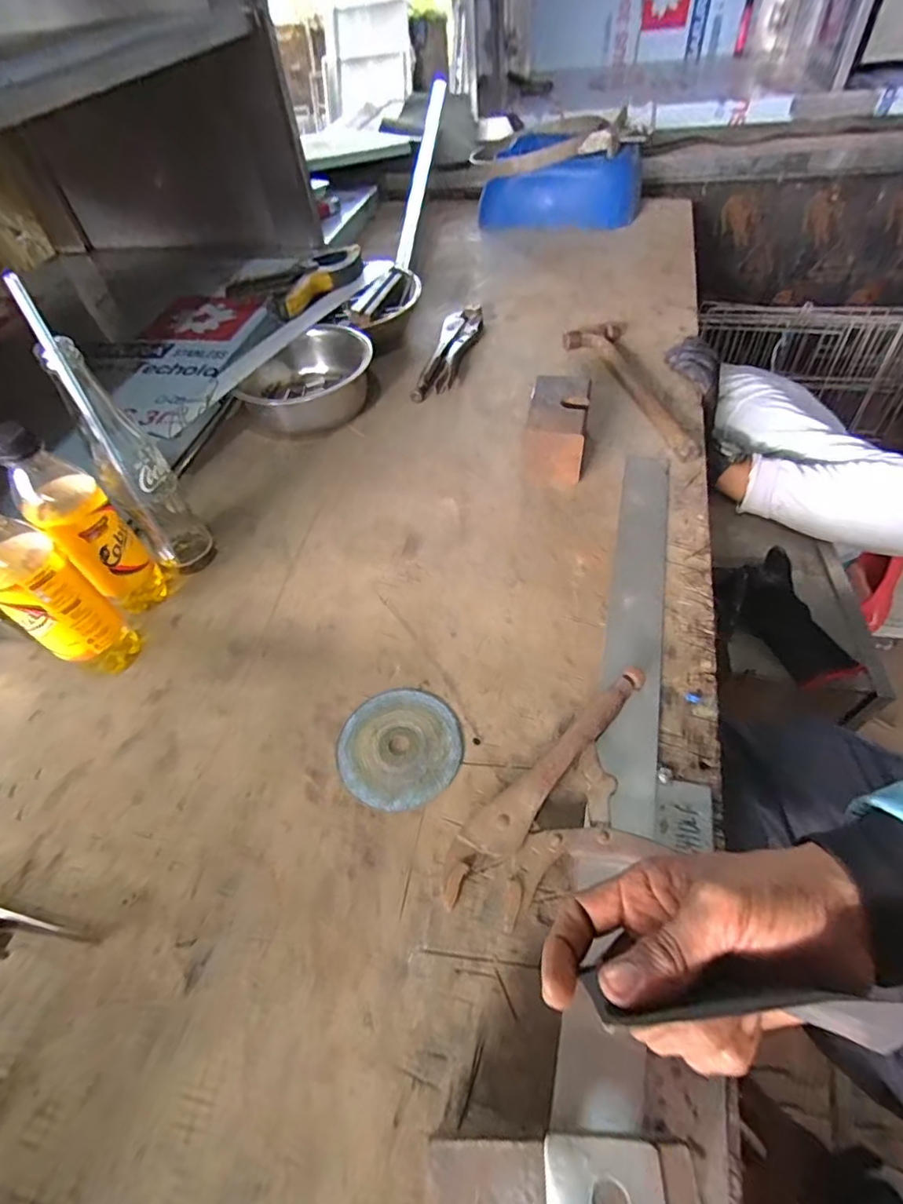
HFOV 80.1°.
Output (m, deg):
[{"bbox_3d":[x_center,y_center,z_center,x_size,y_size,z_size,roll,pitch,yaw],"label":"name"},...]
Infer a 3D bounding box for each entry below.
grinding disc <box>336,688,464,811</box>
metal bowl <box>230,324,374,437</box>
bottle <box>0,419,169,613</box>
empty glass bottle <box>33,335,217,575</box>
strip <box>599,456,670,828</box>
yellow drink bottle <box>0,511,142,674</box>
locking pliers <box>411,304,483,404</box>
[{"bbox_3d":[-0.040,0.111,0.417,0.094,0.005,0.093,-2,53,3],"label":"grinding disc"},{"bbox_3d":[-0.178,-0.282,0.687,0.156,0.063,0.154,-2,53,3],"label":"metal bowl"},{"bbox_3d":[-0.308,-0.062,0.456,0.057,0.185,0.058,-38,59,-22],"label":"bottle"},{"bbox_3d":[-0.279,-0.115,0.473,0.056,0.215,0.058,-34,58,-19],"label":"empty glass bottle"},{"bbox_3d":[0.169,-0.001,0.481,0.048,0.004,0.394,10,55,12],"label":"strip"},{"bbox_3d":[-0.314,-0.009,0.414,0.056,0.192,0.056,33,62,26],"label":"yellow drink bottle"},{"bbox_3d":[0.001,-0.359,0.762,0.057,0.015,0.247,8,54,11],"label":"locking pliers"}]

